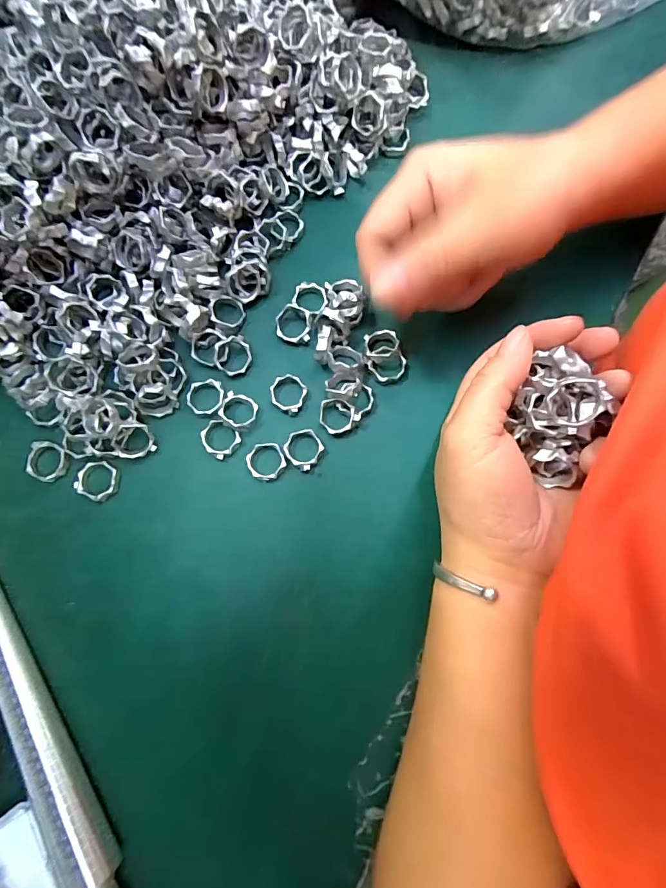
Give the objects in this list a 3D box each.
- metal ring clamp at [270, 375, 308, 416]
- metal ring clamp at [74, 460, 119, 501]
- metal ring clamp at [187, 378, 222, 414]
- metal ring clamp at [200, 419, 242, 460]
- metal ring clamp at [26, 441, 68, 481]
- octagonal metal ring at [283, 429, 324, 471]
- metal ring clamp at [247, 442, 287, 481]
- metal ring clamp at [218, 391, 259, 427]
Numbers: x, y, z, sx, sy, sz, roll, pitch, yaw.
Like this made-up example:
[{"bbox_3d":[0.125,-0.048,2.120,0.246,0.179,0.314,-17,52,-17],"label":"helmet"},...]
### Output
[{"bbox_3d":[-0.026,-0.030,0.241,0.022,0.006,0.020,27,80,5],"label":"metal ring clamp"},{"bbox_3d":[-0.127,0.020,0.229,0.022,0.006,0.020,0,79,0],"label":"metal ring clamp"},{"bbox_3d":[-0.072,-0.027,0.238,0.020,0.004,0.020,0,79,0],"label":"metal ring clamp"},{"bbox_3d":[-0.063,-0.003,0.234,0.021,0.005,0.019,31,81,5],"label":"metal ring clamp"},{"bbox_3d":[-0.157,0.010,0.230,0.021,0.006,0.021,0,79,0],"label":"metal ring clamp"},{"bbox_3d":[-0.016,0.002,0.234,0.019,0.006,0.021,33,81,6],"label":"octagonal metal ring"},{"bbox_3d":[-0.037,0.010,0.232,0.020,0.005,0.021,0,79,0],"label":"metal ring clamp"},{"bbox_3d":[-0.053,-0.020,0.235,0.019,0.004,0.021,20,62,-4],"label":"metal ring clamp"}]

